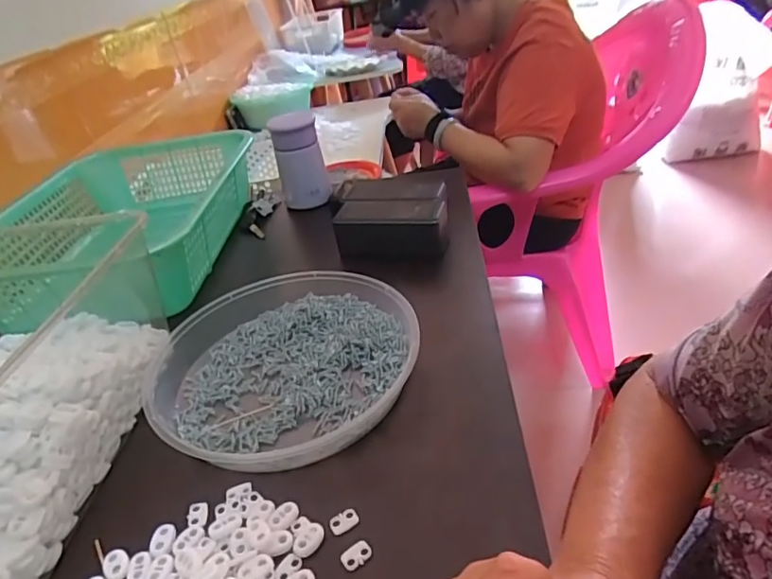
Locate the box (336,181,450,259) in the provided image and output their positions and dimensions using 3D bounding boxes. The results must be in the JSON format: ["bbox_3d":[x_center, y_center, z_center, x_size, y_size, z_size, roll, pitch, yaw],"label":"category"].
[{"bbox_3d":[0.011,-0.087,0.654,0.132,0.058,0.129,-1,34,8],"label":"box"}]

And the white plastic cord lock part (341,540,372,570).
[{"bbox_3d":[-0.019,0.166,0.331,0.019,0.004,0.013,-28,39,-28],"label":"white plastic cord lock part"}]

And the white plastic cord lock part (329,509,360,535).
[{"bbox_3d":[-0.028,0.154,0.352,0.019,0.004,0.013,-20,36,-18],"label":"white plastic cord lock part"}]

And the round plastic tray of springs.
[{"bbox_3d":[-0.095,0.060,0.469,0.226,0.036,0.226,-5,34,3],"label":"round plastic tray of springs"}]

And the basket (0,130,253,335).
[{"bbox_3d":[-0.343,-0.095,0.686,0.299,0.105,0.384,-4,34,8],"label":"basket"}]

